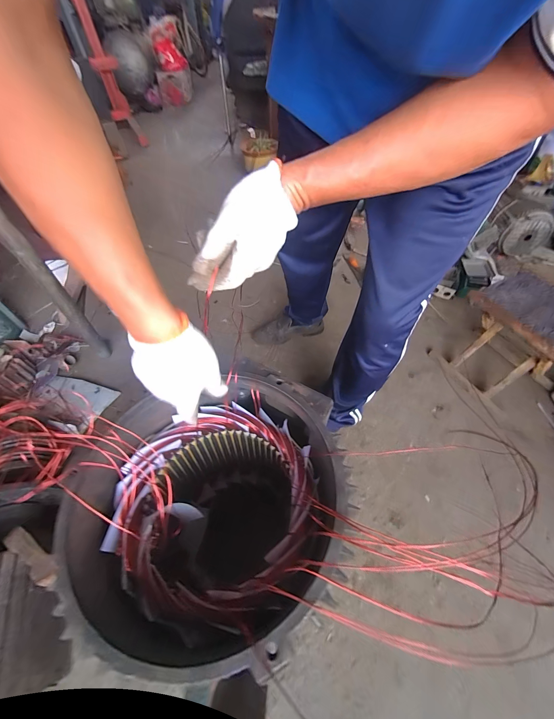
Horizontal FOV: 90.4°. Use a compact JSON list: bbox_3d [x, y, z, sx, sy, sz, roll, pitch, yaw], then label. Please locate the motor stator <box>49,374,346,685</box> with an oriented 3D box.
[{"bbox_3d":[-0.084,0.275,0.503,0.332,0.392,0.337,5,51,5],"label":"motor stator"}]

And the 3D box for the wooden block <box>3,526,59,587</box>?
[{"bbox_3d":[-0.321,0.257,0.359,0.100,0.011,0.023,25,58,19],"label":"wooden block"}]

